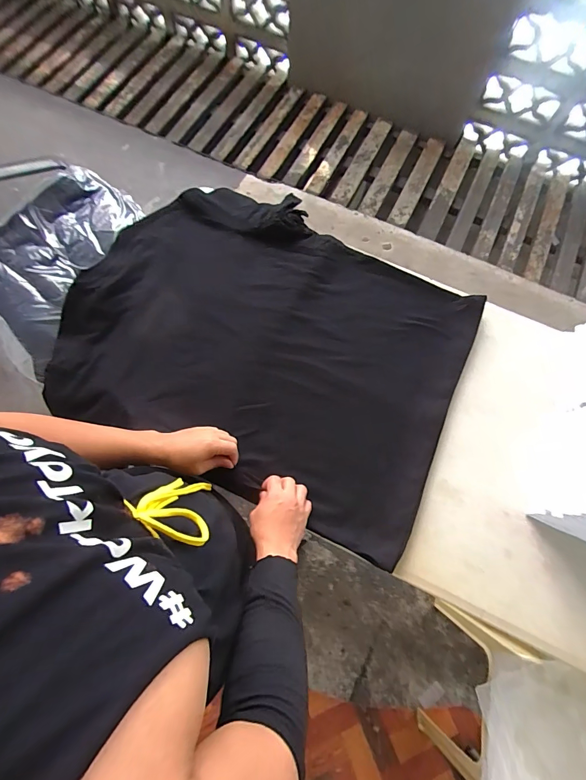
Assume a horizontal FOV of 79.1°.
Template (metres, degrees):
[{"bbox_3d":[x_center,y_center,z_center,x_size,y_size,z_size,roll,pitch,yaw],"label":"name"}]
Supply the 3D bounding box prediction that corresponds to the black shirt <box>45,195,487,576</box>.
[{"bbox_3d":[-0.056,-0.103,0.723,0.764,0.041,0.589,24,72,6],"label":"black shirt"}]

